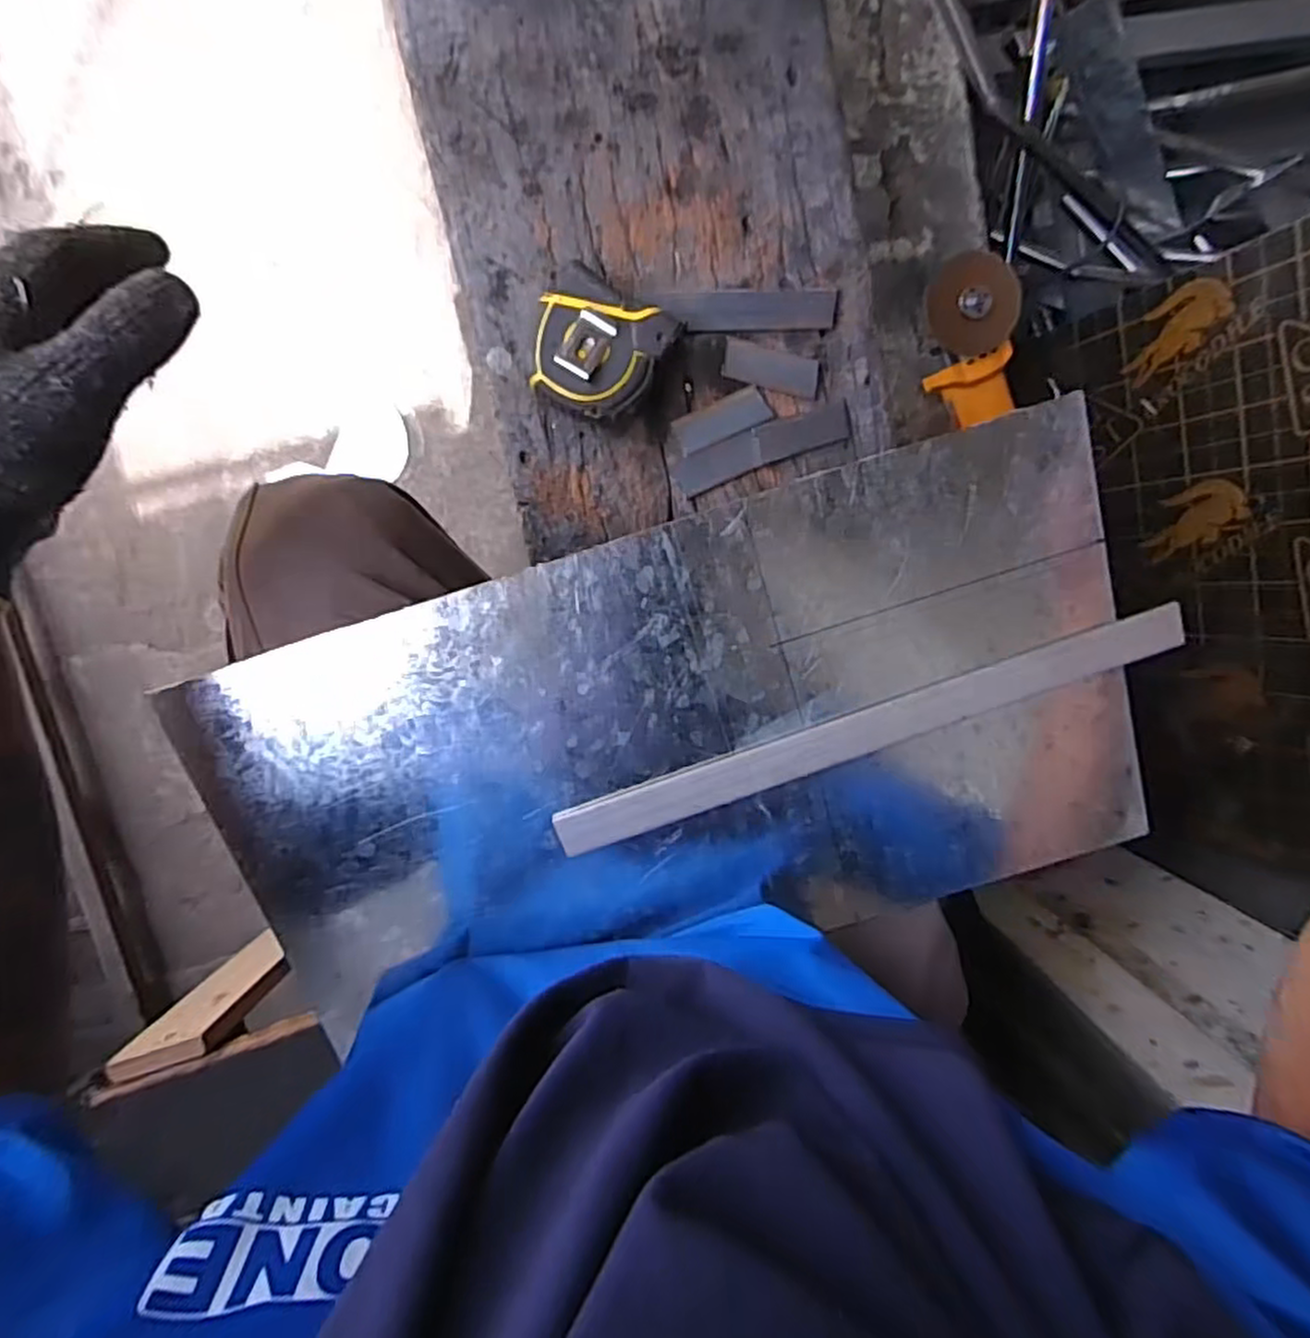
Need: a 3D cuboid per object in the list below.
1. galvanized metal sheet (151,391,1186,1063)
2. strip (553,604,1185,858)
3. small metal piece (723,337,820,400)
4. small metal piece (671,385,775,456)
[{"bbox_3d":[0.017,0.050,0.403,0.492,0.010,0.251,-17,105,1],"label":"galvanized metal sheet"},{"bbox_3d":[0.115,0.034,0.400,0.351,0.008,0.028,-20,97,1],"label":"strip"},{"bbox_3d":[0.073,-0.186,0.450,0.060,0.009,0.024,15,96,-7],"label":"small metal piece"},{"bbox_3d":[0.042,-0.157,0.456,0.059,0.005,0.024,-24,99,-1],"label":"small metal piece"}]

